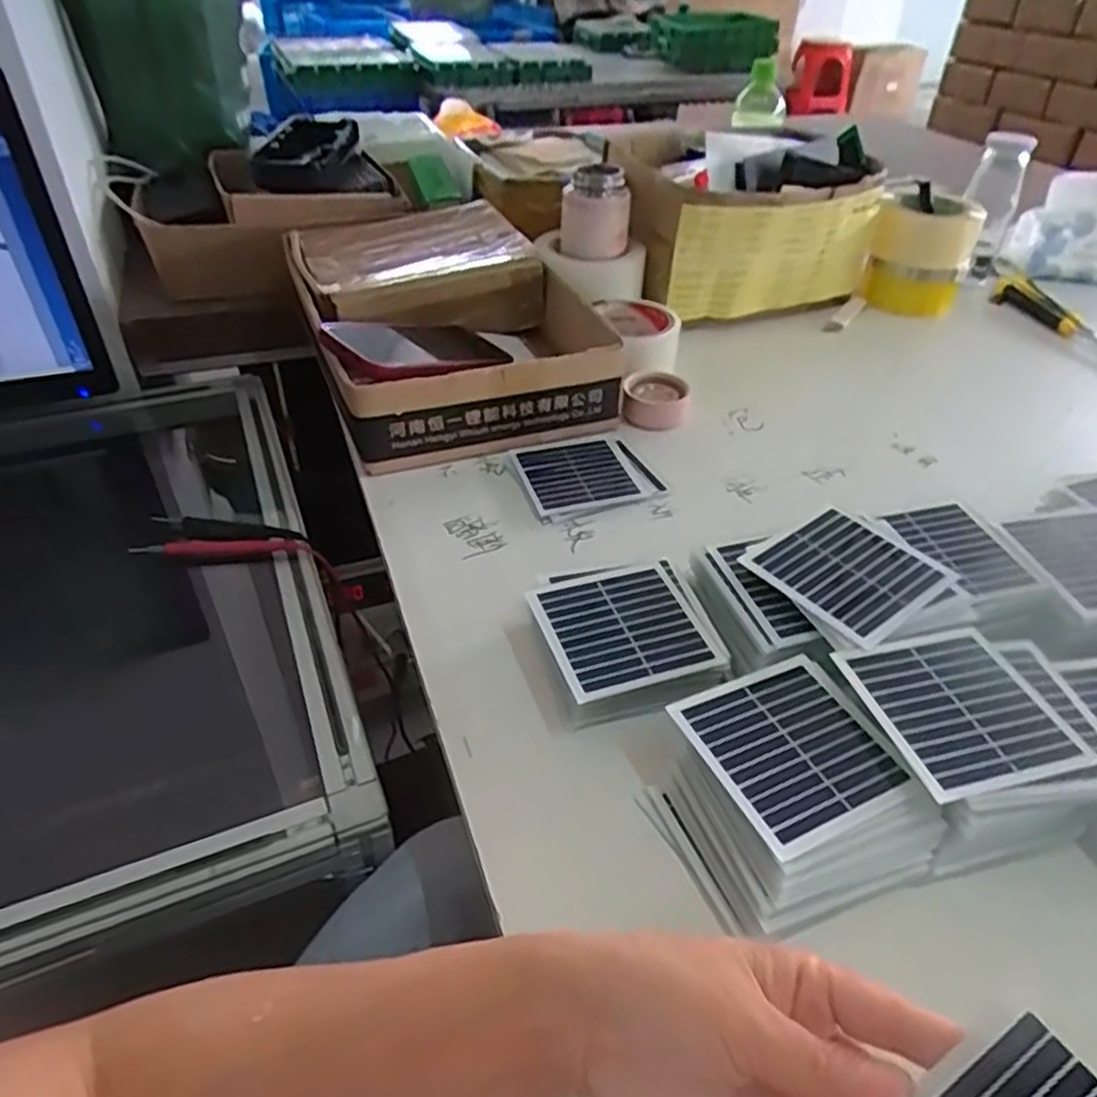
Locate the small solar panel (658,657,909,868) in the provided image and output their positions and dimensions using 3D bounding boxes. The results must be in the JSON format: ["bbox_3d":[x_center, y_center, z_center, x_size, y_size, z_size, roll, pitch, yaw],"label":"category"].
[{"bbox_3d":[0.118,0.095,0.371,0.088,0.004,0.088,-16,42,-22],"label":"small solar panel"}]

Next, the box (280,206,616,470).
[{"bbox_3d":[-0.101,-0.223,0.727,0.234,0.077,0.369,-13,42,-17],"label":"box"}]

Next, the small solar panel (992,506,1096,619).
[{"bbox_3d":[0.342,0.006,0.478,0.094,0.009,0.090,-8,41,-10],"label":"small solar panel"}]

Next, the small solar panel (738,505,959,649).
[{"bbox_3d":[0.176,0.012,0.448,0.086,0.005,0.088,-29,49,-27],"label":"small solar panel"}]

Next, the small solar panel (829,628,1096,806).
[{"bbox_3d":[0.205,0.077,0.377,0.090,0.004,0.087,-8,41,-12],"label":"small solar panel"}]

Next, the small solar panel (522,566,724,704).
[{"bbox_3d":[0.042,0.046,0.440,0.083,0.009,0.084,-17,44,-12],"label":"small solar panel"}]

